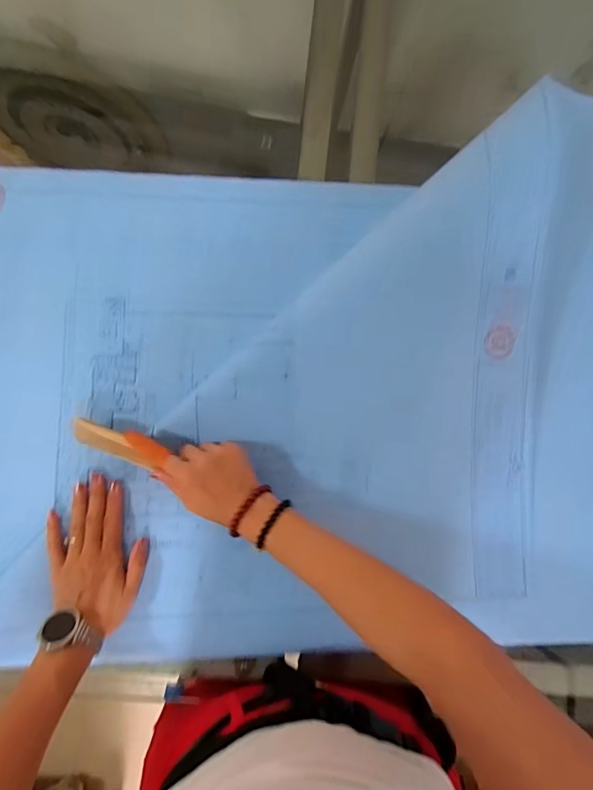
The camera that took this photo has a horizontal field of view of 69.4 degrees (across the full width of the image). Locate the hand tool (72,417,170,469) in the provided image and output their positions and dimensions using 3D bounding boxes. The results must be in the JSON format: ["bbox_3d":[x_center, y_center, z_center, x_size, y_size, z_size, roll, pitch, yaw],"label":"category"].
[{"bbox_3d":[-0.202,0.056,0.492,0.117,0.019,0.033,15,81,8],"label":"hand tool"}]

